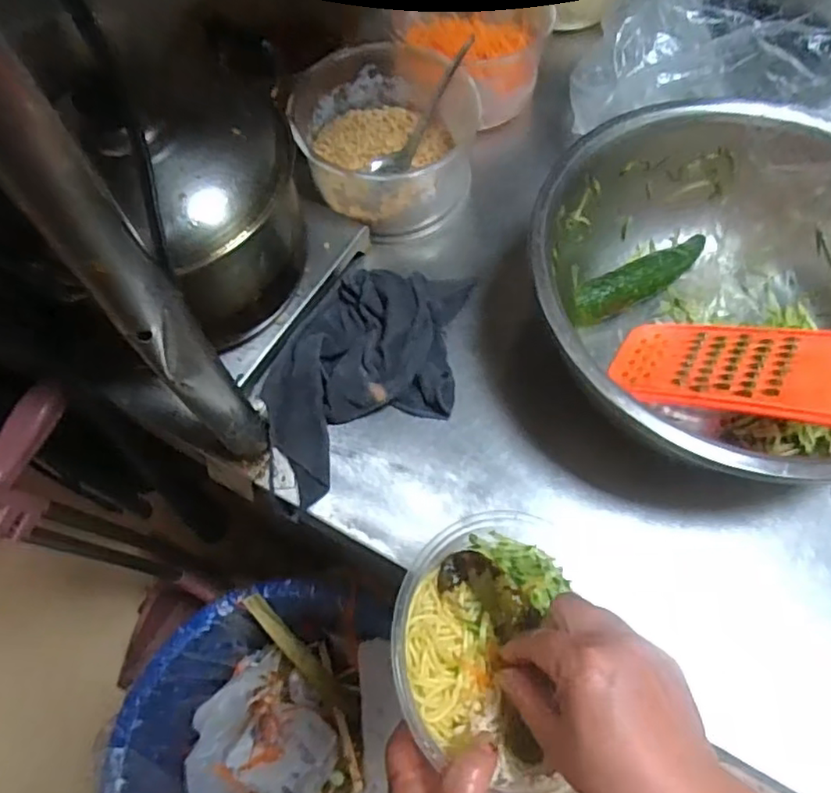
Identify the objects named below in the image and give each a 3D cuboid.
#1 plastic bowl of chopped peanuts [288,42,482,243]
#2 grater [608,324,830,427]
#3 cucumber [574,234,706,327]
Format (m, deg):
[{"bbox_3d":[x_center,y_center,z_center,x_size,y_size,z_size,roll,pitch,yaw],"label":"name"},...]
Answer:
[{"bbox_3d":[-0.029,-0.254,0.625,0.166,0.097,0.175,-2,64,4],"label":"plastic bowl of chopped peanuts"},{"bbox_3d":[0.267,-0.018,0.472,0.236,0.022,0.084,13,60,42],"label":"grater"},{"bbox_3d":[0.212,-0.111,0.572,0.157,0.028,0.032,-30,66,-10],"label":"cucumber"}]

